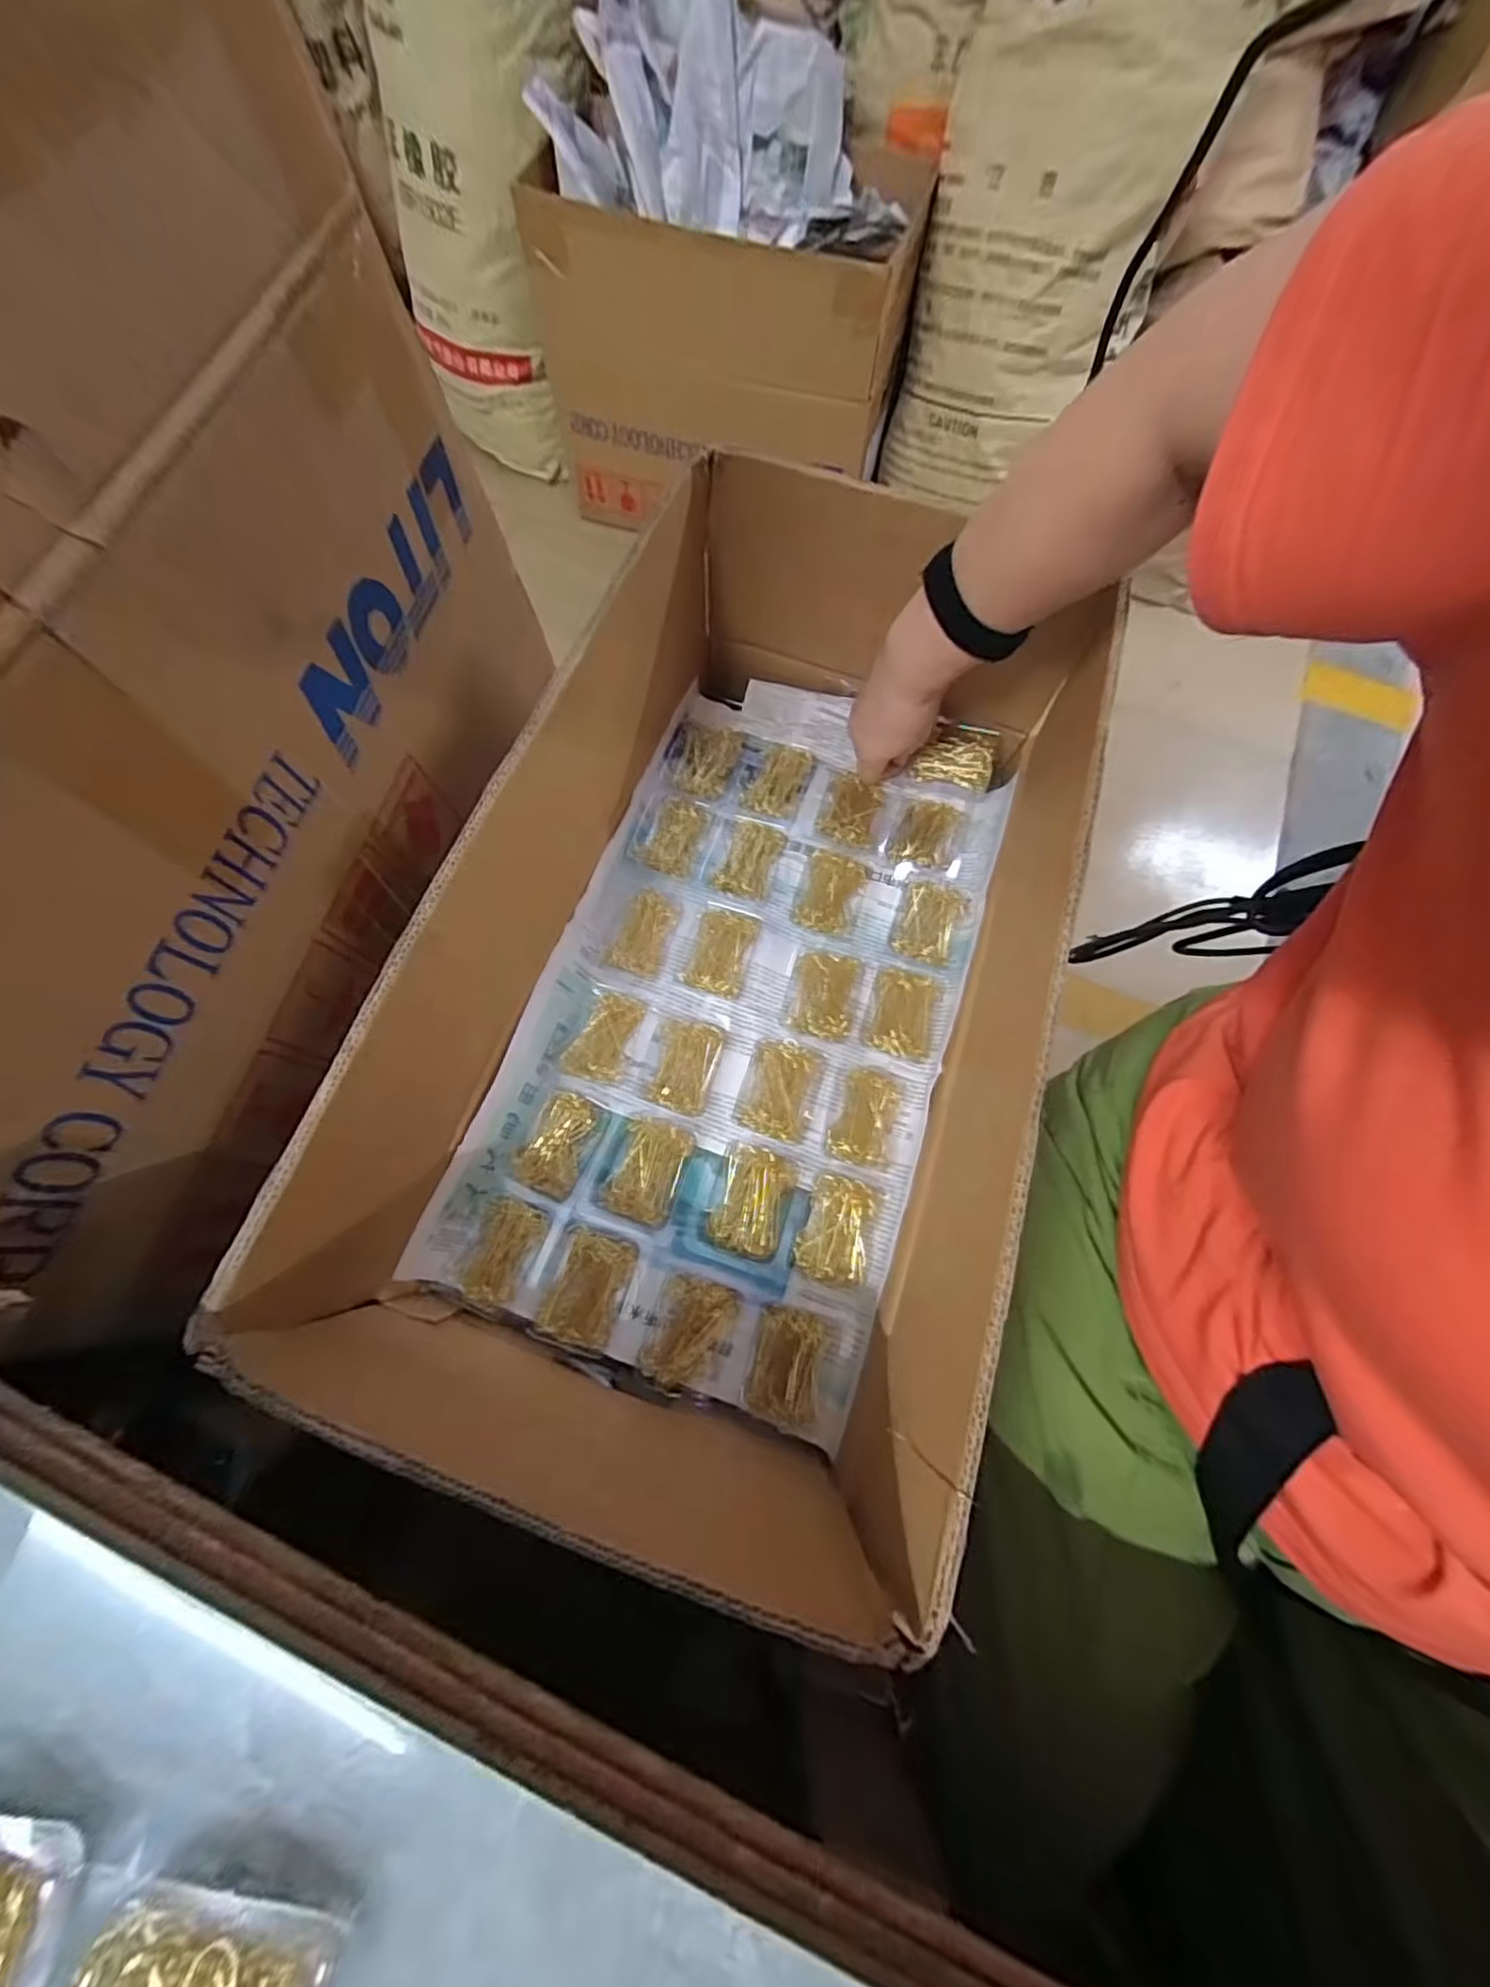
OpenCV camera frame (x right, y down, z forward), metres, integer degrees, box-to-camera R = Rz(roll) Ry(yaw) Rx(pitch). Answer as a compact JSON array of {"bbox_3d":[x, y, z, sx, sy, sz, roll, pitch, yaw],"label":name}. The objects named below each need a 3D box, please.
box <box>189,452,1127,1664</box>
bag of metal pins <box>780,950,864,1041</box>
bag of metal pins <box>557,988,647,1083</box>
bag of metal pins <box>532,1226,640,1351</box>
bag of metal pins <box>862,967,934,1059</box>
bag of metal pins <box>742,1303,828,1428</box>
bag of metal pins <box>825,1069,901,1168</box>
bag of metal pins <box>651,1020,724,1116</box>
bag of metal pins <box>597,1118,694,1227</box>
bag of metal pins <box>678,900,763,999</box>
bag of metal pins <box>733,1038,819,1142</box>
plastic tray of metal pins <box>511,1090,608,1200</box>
[{"bbox_3d":[0.014,-0.037,0.440,0.393,0.210,0.622,16,71,4],"label":"box"},{"bbox_3d":[0.064,0.000,0.518,0.057,0.027,0.074,16,71,4],"label":"bag of metal pins"},{"bbox_3d":[-0.111,0.034,0.499,0.044,0.022,0.071,19,71,5],"label":"bag of metal pins"},{"bbox_3d":[-0.108,0.205,0.444,0.049,0.022,0.073,18,71,5],"label":"bag of metal pins"},{"bbox_3d":[0.126,0.016,0.515,0.048,0.023,0.068,14,71,3],"label":"bag of metal pins"},{"bbox_3d":[0.028,0.253,0.432,0.047,0.021,0.069,12,71,2],"label":"bag of metal pins"},{"bbox_3d":[0.094,0.093,0.486,0.046,0.022,0.075,18,71,4],"label":"bag of metal pins"},{"bbox_3d":[-0.047,0.057,0.503,0.045,0.013,0.071,15,71,4],"label":"bag of metal pins"},{"bbox_3d":[-0.072,0.129,0.468,0.049,0.017,0.071,18,71,4],"label":"bag of metal pins"},{"bbox_3d":[-0.020,-0.039,0.529,0.051,0.026,0.080,18,71,4],"label":"bag of metal pins"},{"bbox_3d":[0.025,0.072,0.491,0.050,0.025,0.075,16,71,4],"label":"bag of metal pins"},{"bbox_3d":[-0.141,0.111,0.475,0.051,0.014,0.072,20,71,5],"label":"plastic tray of metal pins"}]

